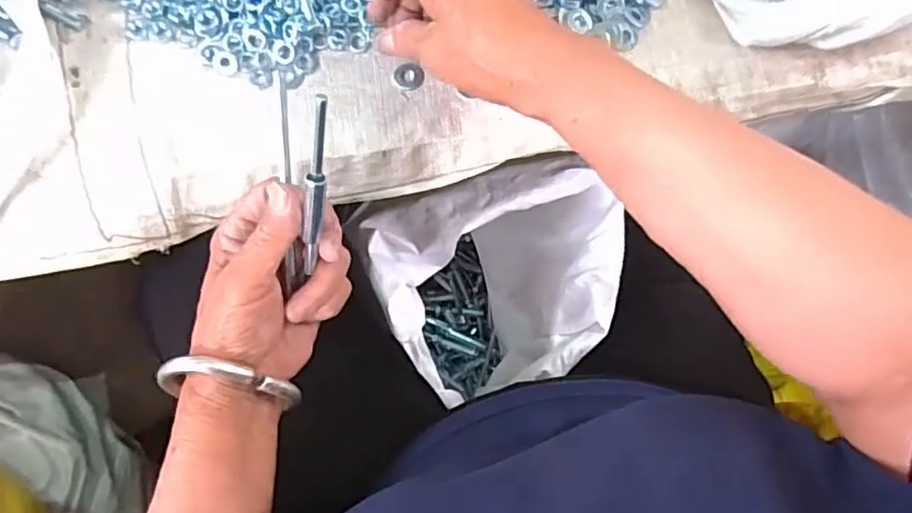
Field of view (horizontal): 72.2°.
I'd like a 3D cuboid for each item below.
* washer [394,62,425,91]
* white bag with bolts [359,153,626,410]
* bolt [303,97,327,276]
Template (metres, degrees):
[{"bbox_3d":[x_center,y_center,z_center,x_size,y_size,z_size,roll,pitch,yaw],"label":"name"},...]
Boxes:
[{"bbox_3d":[-0.031,-0.118,0.412,0.019,0.004,0.016,13,83,-2],"label":"washer"},{"bbox_3d":[0.033,0.046,0.664,0.204,0.281,0.186,-23,81,-8],"label":"white bag with bolts"},{"bbox_3d":[-0.075,-0.036,0.335,0.010,0.108,0.010,14,38,-2],"label":"bolt"}]

